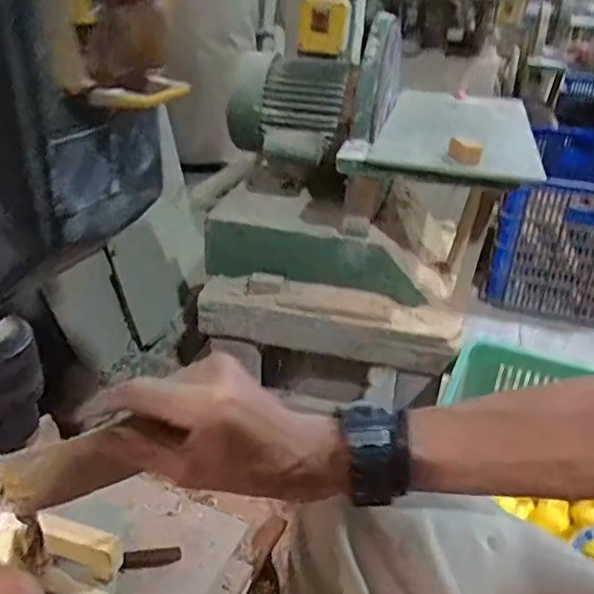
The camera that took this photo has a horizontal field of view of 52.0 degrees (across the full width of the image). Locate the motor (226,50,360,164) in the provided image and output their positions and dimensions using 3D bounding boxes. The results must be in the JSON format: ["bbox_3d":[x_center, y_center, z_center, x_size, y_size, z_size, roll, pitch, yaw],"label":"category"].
[{"bbox_3d":[-0.006,-0.340,1.095,0.221,0.166,0.156,11,32,11],"label":"motor"}]

